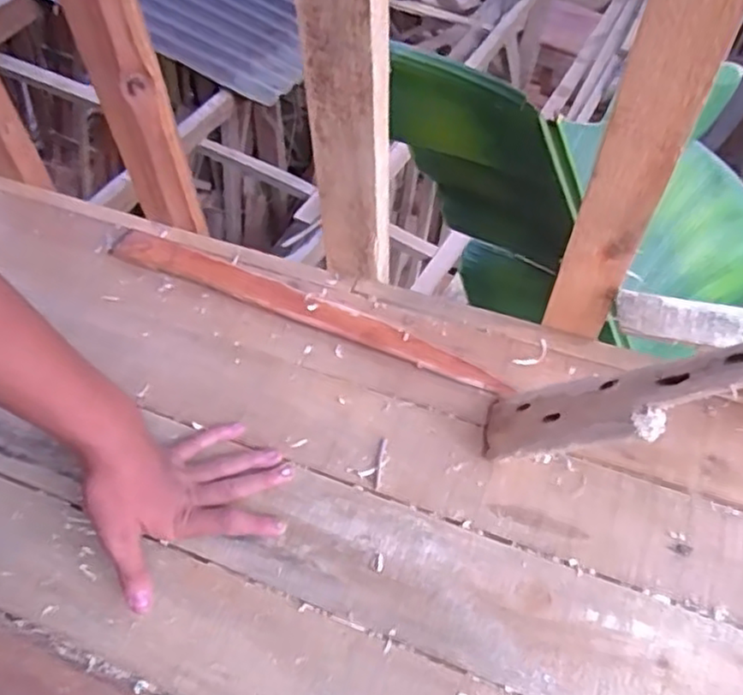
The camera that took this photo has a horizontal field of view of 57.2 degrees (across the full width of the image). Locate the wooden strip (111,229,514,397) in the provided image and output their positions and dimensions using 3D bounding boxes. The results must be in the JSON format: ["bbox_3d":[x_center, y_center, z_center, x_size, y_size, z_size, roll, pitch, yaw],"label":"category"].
[{"bbox_3d":[-0.067,-0.039,0.616,0.392,0.015,0.032,21,59,16],"label":"wooden strip"}]

